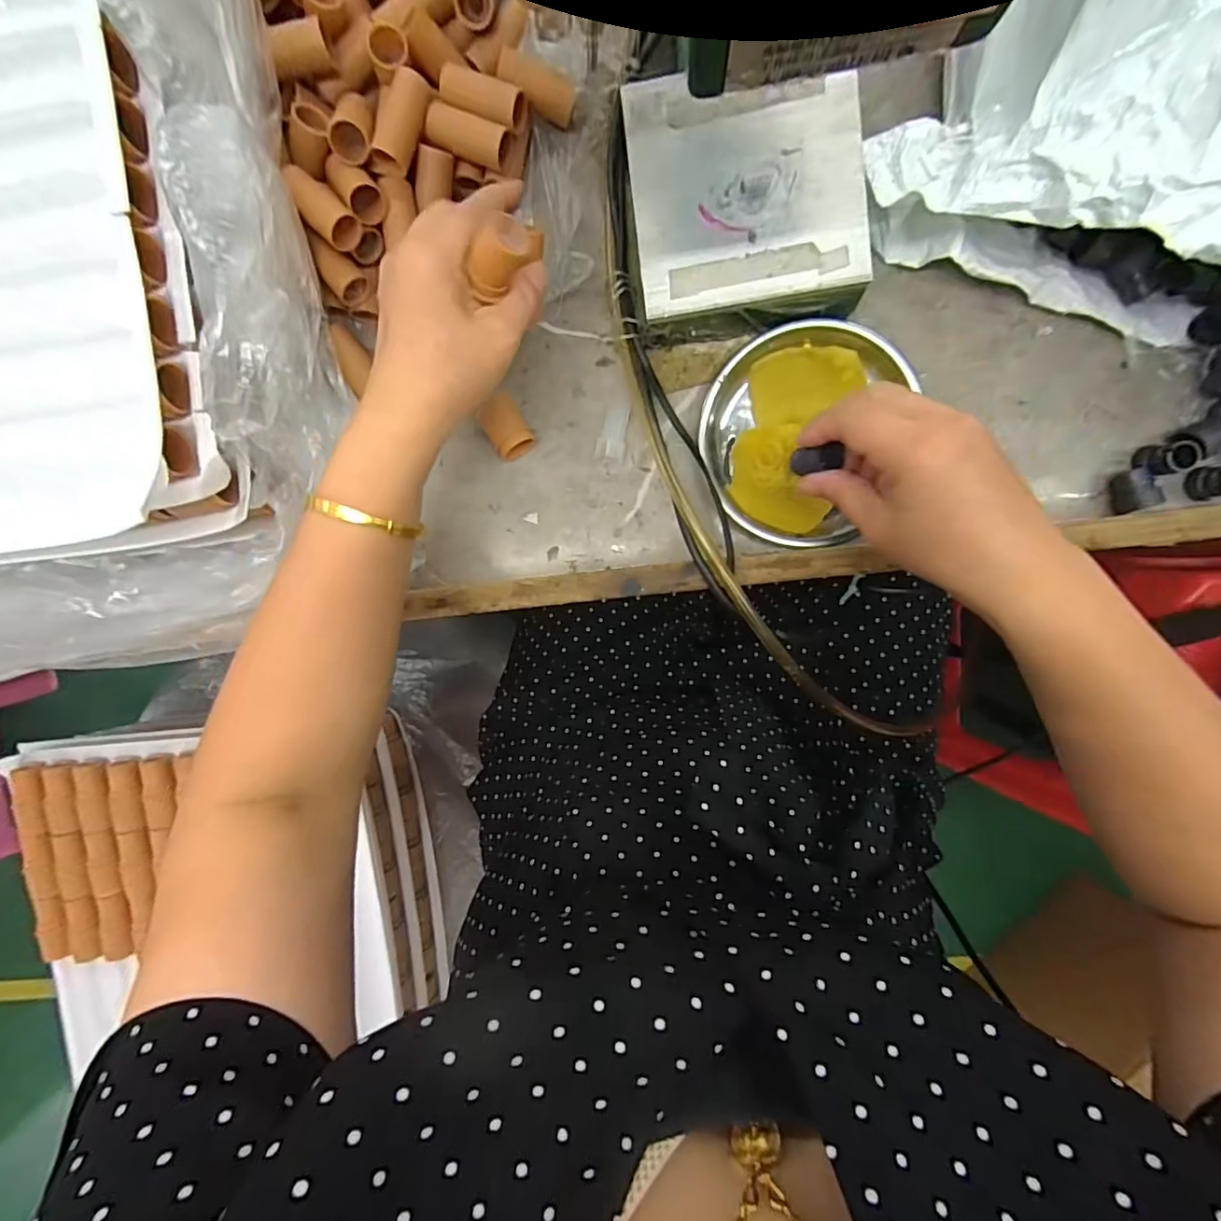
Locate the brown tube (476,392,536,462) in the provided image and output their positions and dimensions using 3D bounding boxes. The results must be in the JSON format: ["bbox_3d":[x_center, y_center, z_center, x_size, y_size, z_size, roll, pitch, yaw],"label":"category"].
[{"bbox_3d":[-0.067,-0.118,0.362,0.024,0.021,0.037,-31,93,8],"label":"brown tube"}]

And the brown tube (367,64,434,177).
[{"bbox_3d":[-0.117,-0.271,0.310,0.019,0.018,0.051,30,98,1],"label":"brown tube"}]

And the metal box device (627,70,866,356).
[{"bbox_3d":[0.075,-0.227,0.319,0.123,0.046,0.119,-5,96,6],"label":"metal box device"}]

